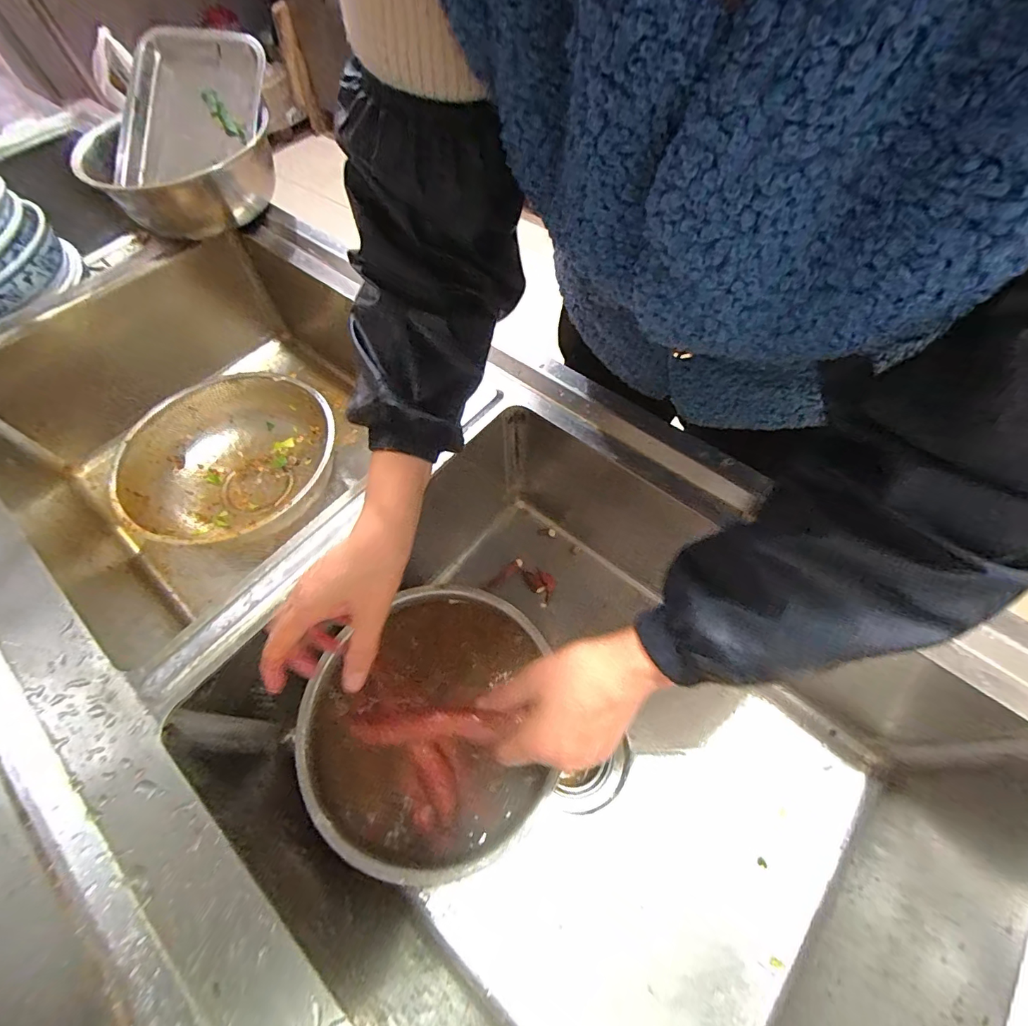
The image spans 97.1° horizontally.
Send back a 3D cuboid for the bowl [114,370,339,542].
[{"bbox_3d":[-0.381,-0.073,0.633,0.260,0.095,0.268,-1,60,2],"label":"bowl"}]

